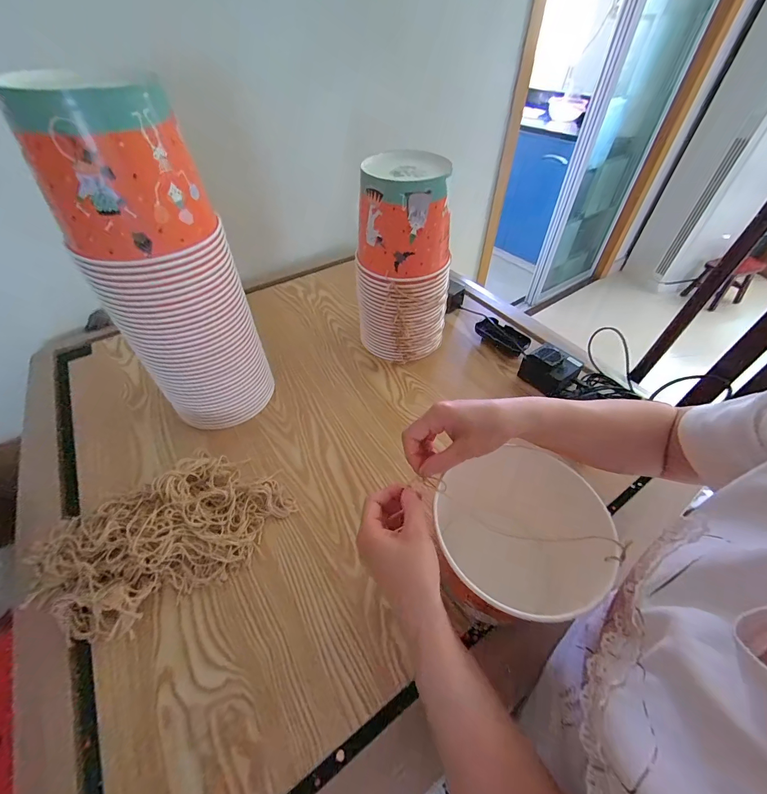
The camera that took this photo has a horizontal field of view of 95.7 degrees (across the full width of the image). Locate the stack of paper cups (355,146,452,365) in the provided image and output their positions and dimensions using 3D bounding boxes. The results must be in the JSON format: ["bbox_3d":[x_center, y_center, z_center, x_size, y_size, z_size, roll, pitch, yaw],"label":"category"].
[{"bbox_3d":[0.038,-0.212,0.585,0.143,0.306,0.145,21,51,18],"label":"stack of paper cups"}]

